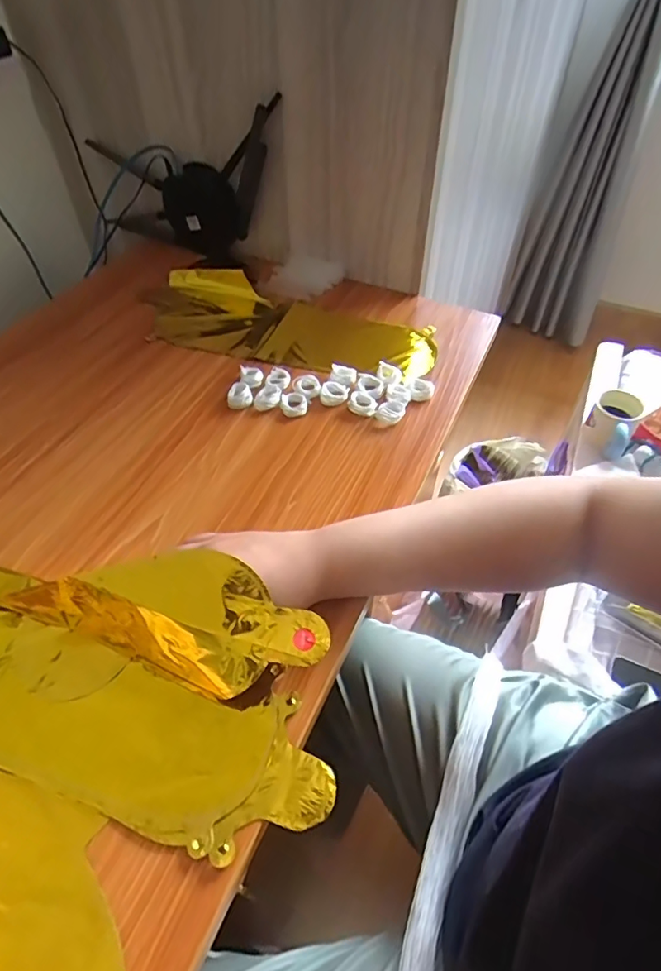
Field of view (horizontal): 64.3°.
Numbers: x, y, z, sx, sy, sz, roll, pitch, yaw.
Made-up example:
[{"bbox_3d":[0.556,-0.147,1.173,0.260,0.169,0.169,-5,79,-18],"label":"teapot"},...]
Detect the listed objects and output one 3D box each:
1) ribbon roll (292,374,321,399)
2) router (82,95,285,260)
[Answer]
[{"bbox_3d":[-0.026,-0.109,0.575,0.030,0.009,0.026,1,49,1],"label":"ribbon roll"},{"bbox_3d":[-0.207,-0.428,0.725,0.299,0.182,0.031,20,52,16],"label":"router"}]

